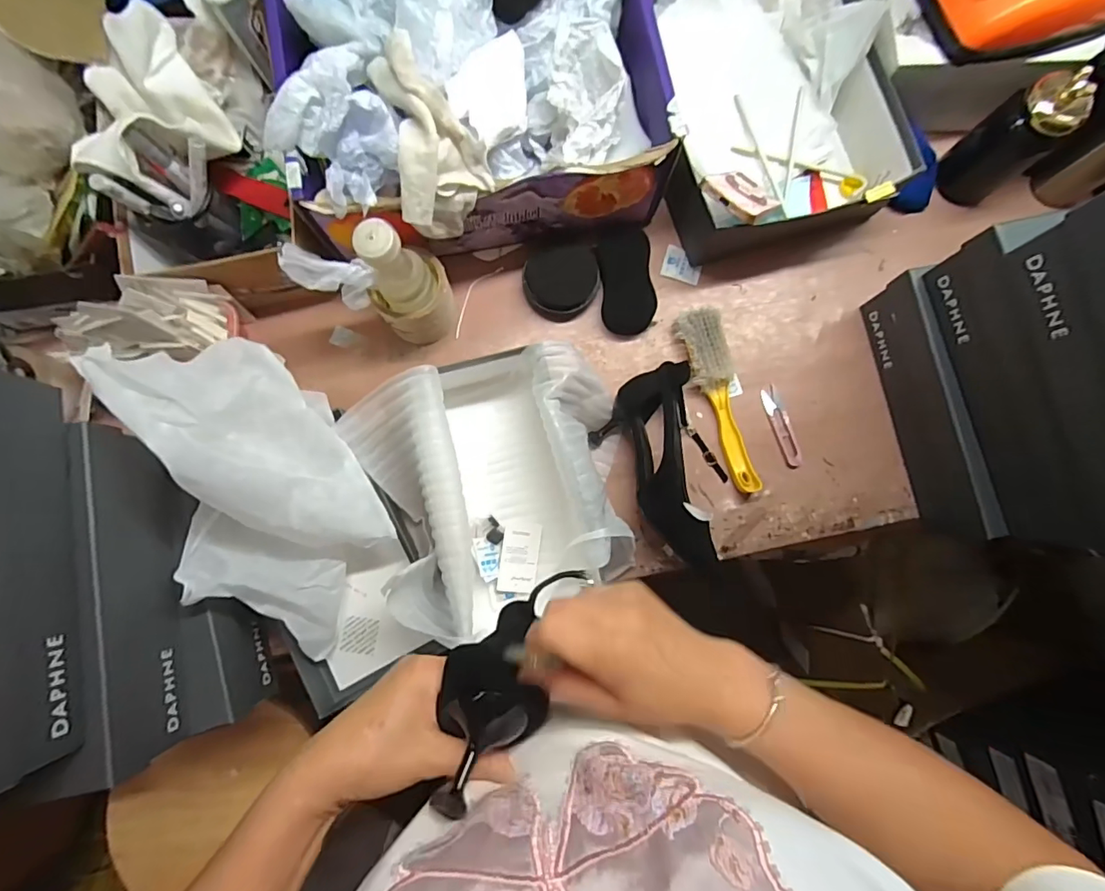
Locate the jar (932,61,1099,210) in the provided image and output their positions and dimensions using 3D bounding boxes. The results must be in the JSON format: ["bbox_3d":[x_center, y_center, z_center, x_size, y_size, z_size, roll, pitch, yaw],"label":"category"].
[{"bbox_3d":[0.531,-0.353,0.599,0.070,0.158,0.061,45,84,5],"label":"jar"}]

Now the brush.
[{"bbox_3d":[0.202,-0.055,0.620,0.048,0.032,0.227,-14,83,-2],"label":"brush"}]

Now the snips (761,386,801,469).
[{"bbox_3d":[0.283,-0.024,0.631,0.022,0.005,0.101,-17,83,-3],"label":"snips"}]

